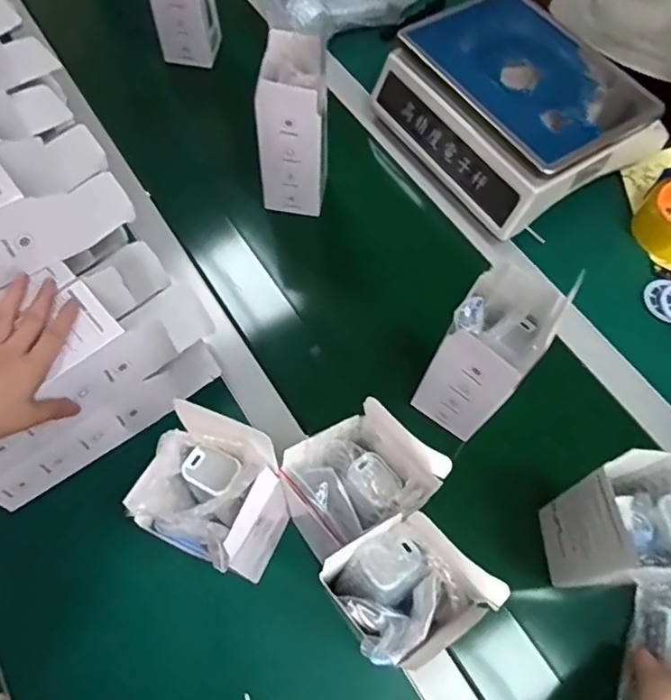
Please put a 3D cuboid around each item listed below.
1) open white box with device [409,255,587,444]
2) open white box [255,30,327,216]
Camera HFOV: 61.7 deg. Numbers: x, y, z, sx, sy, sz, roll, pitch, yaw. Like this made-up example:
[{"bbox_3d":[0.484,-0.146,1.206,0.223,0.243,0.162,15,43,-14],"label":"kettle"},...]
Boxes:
[{"bbox_3d":[0.137,0.006,0.522,0.074,0.191,0.085,30,68,13],"label":"open white box with device"},{"bbox_3d":[-0.047,-0.253,0.649,0.074,0.191,0.077,2,65,1],"label":"open white box"}]

